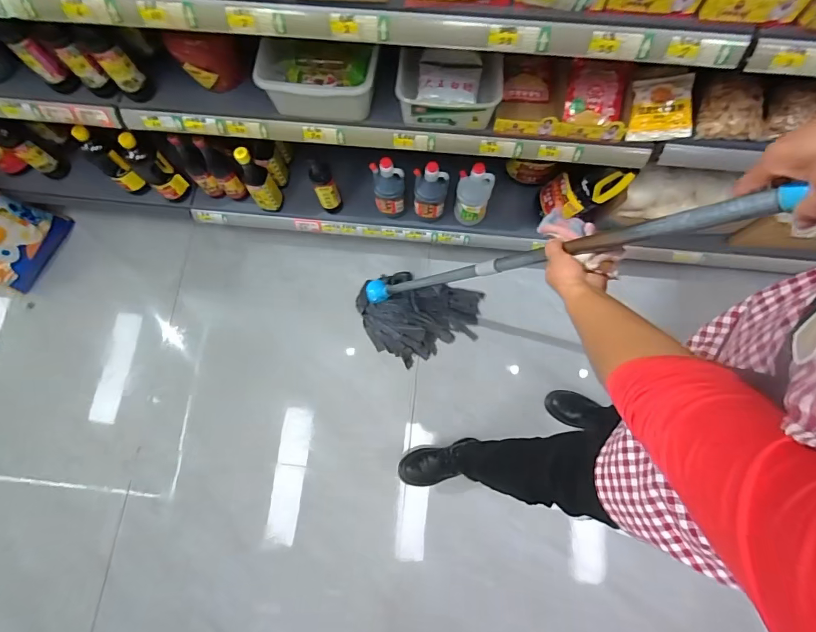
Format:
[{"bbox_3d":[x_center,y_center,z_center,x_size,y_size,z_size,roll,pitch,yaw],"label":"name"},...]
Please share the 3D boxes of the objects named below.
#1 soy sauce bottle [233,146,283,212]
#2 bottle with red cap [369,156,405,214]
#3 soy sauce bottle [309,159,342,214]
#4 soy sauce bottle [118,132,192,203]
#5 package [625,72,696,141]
[{"bbox_3d":[-0.403,-0.363,1.129,0.068,0.224,0.064,0,76,1],"label":"soy sauce bottle"},{"bbox_3d":[-0.051,-0.340,1.117,0.085,0.174,0.074,-4,76,0],"label":"bottle with red cap"},{"bbox_3d":[-0.220,-0.342,1.137,0.065,0.206,0.056,-23,77,-4],"label":"soy sauce bottle"},{"bbox_3d":[-0.693,-0.402,1.141,0.084,0.227,0.079,0,76,1],"label":"soy sauce bottle"},{"bbox_3d":[0.504,-0.416,0.837,0.113,0.015,0.115,1,101,17],"label":"package"}]

